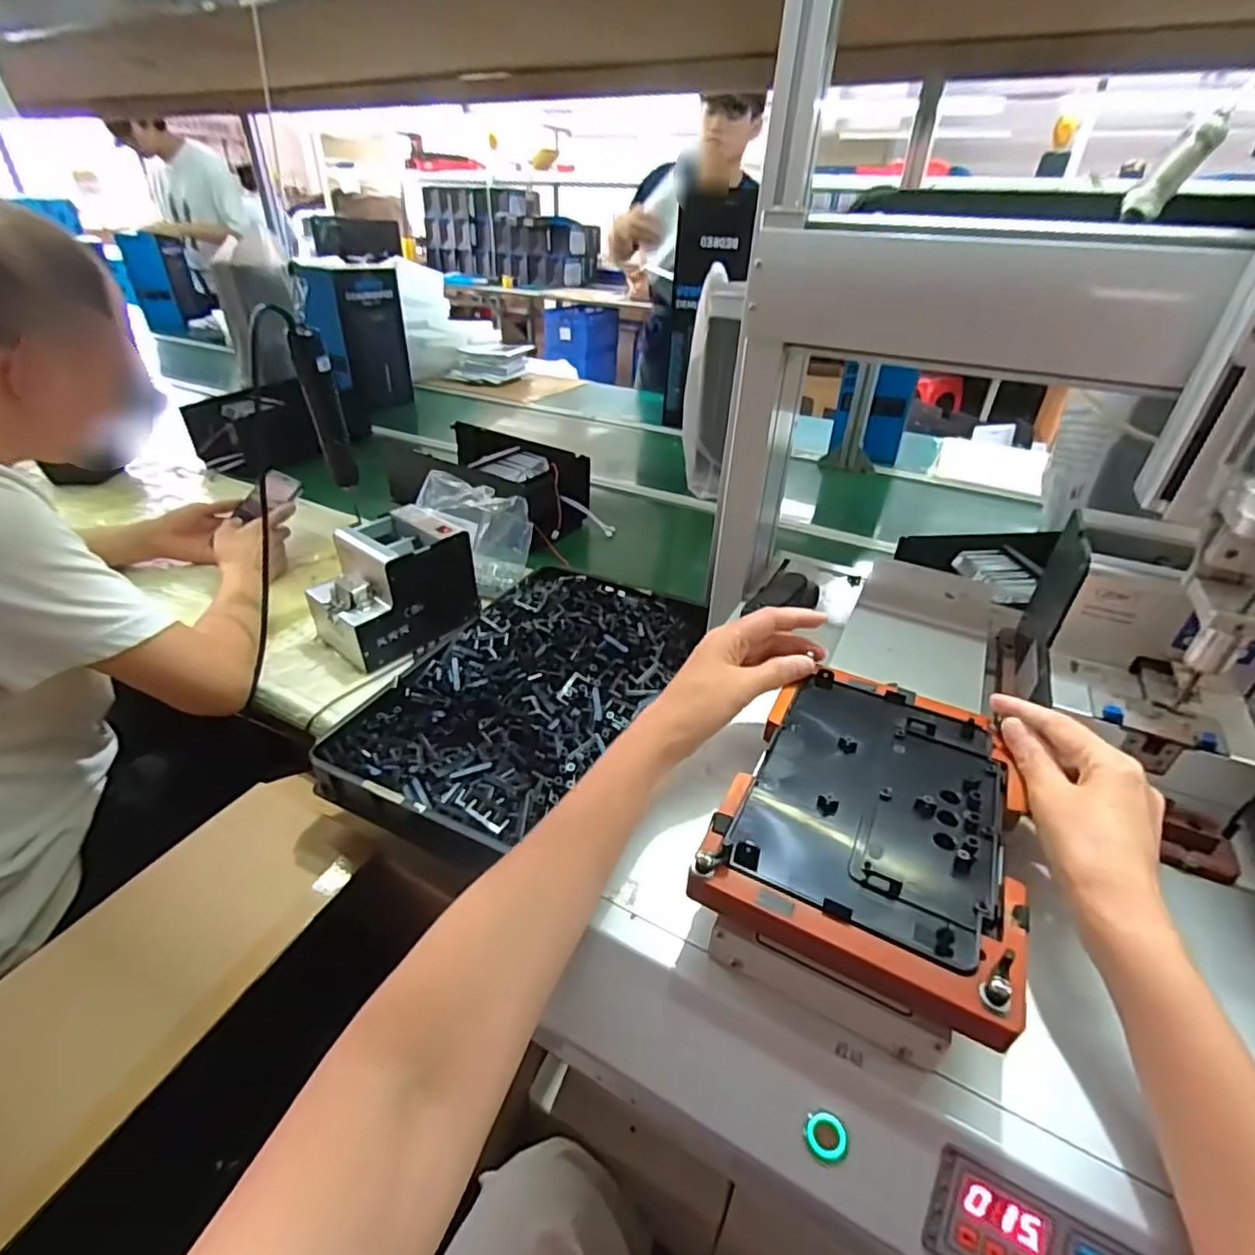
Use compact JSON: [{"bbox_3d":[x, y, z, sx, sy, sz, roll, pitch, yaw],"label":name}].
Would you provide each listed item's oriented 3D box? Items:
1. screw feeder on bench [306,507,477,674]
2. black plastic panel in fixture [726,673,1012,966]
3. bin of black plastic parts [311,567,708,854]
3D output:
[{"bbox_3d":[-0.323,-0.061,0.845,0.148,0.143,0.186,24,40,29],"label":"screw feeder on bench"},{"bbox_3d":[0.154,0.099,0.374,0.135,0.009,0.185,19,38,22],"label":"black plastic panel in fixture"},{"bbox_3d":[-0.111,0.064,0.723,0.262,0.061,0.430,19,38,23],"label":"bin of black plastic parts"}]

